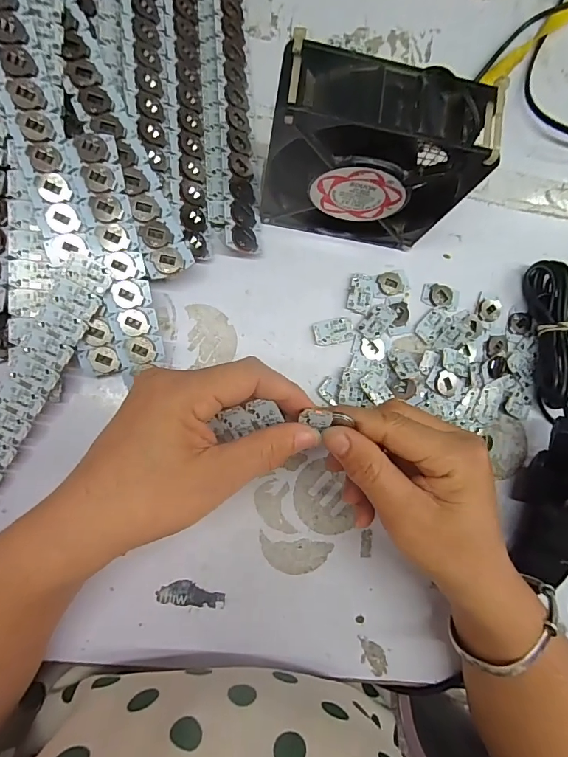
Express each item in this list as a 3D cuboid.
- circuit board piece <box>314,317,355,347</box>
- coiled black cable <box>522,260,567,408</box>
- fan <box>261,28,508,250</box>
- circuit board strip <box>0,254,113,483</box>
[{"bbox_3d":[0.037,-0.035,0.309,0.030,0.004,0.018,-12,86,-9],"label":"circuit board piece"},{"bbox_3d":[0.205,-0.035,0.316,0.023,0.035,0.111,2,84,-7],"label":"coiled black cable"},{"bbox_3d":[0.052,-0.132,0.262,0.121,0.122,0.044,8,84,-7],"label":"fan"},{"bbox_3d":[-0.177,0.031,0.258,0.030,0.004,0.236,30,89,-12],"label":"circuit board strip"}]

